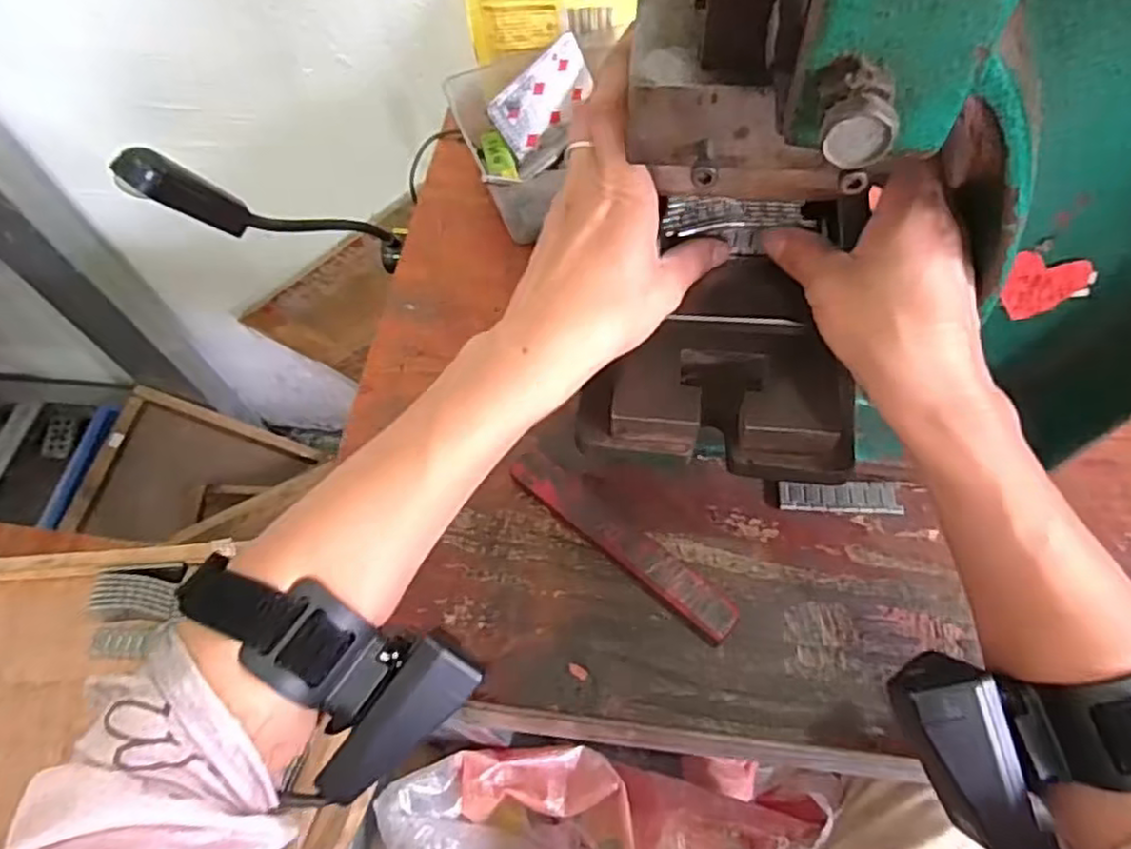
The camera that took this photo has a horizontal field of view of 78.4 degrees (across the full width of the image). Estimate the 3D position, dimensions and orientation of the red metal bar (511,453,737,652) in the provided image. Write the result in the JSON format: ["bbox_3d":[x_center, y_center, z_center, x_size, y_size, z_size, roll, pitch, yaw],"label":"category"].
[{"bbox_3d":[0.029,0.065,0.387,0.150,0.017,0.023,36,69,22],"label":"red metal bar"}]

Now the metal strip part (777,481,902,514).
[{"bbox_3d":[0.157,0.041,0.396,0.065,0.007,0.017,2,61,6],"label":"metal strip part"}]

